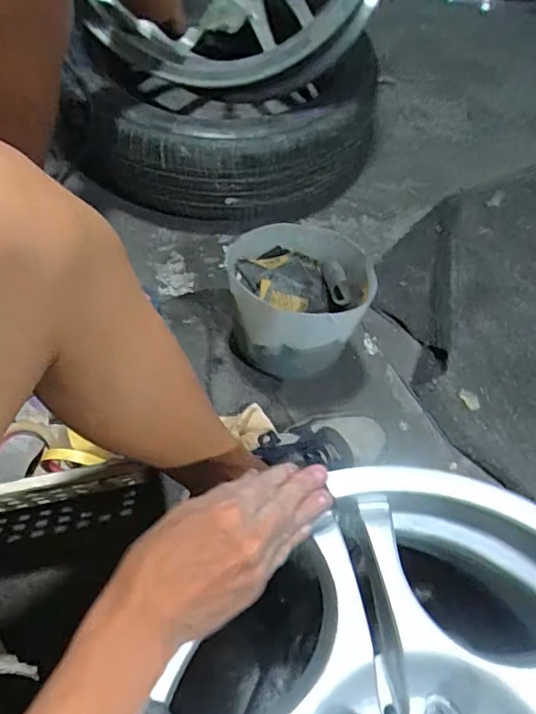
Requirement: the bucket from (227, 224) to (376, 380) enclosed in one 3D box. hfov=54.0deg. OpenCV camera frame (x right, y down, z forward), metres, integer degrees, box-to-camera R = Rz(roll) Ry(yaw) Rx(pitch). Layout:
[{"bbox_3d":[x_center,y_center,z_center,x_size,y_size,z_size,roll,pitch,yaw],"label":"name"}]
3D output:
[{"bbox_3d":[0.035,-0.068,0.692,0.160,0.152,0.146,-1,61,-5],"label":"bucket"}]

